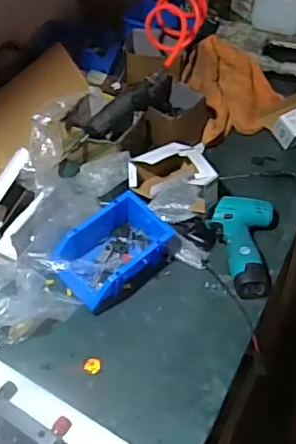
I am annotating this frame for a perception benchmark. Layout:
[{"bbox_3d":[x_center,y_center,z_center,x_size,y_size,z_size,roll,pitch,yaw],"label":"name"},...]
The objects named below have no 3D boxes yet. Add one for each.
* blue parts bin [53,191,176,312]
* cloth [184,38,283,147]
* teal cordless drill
[{"bbox_3d":[-0.060,0.054,0.941,0.194,0.084,0.118,-37,56,-27],"label":"blue parts bin"},{"bbox_3d":[0.182,-0.289,1.215,0.184,0.107,0.238,-10,49,-6],"label":"cloth"},{"bbox_3d":[0.159,0.038,0.965,0.116,0.049,0.192,9,49,10],"label":"teal cordless drill"}]

